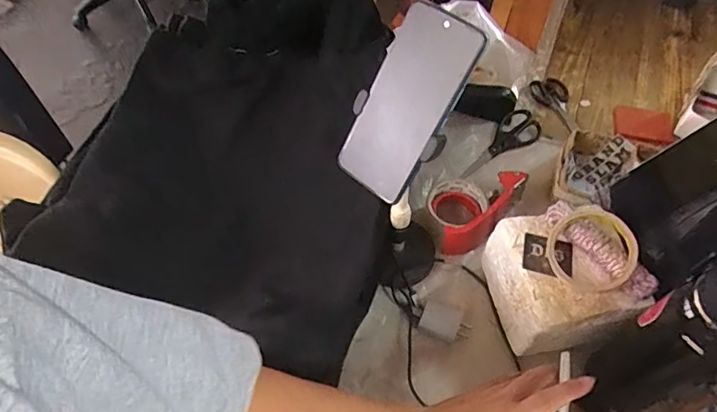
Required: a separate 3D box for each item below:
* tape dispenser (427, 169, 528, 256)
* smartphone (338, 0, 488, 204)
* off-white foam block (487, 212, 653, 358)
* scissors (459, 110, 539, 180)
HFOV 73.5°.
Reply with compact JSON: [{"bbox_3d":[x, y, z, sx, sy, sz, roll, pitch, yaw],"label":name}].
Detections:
[{"bbox_3d":[0.158,0.001,0.699,0.101,0.061,0.157,30,60,18],"label":"tape dispenser"},{"bbox_3d":[0.039,-0.087,0.416,0.075,0.162,0.015,39,25,22],"label":"smartphone"},{"bbox_3d":[0.232,0.097,0.591,0.110,0.127,0.147,-10,57,-8],"label":"off-white foam block"},{"bbox_3d":[0.233,-0.099,0.792,0.182,0.009,0.064,-37,68,-17],"label":"scissors"}]

